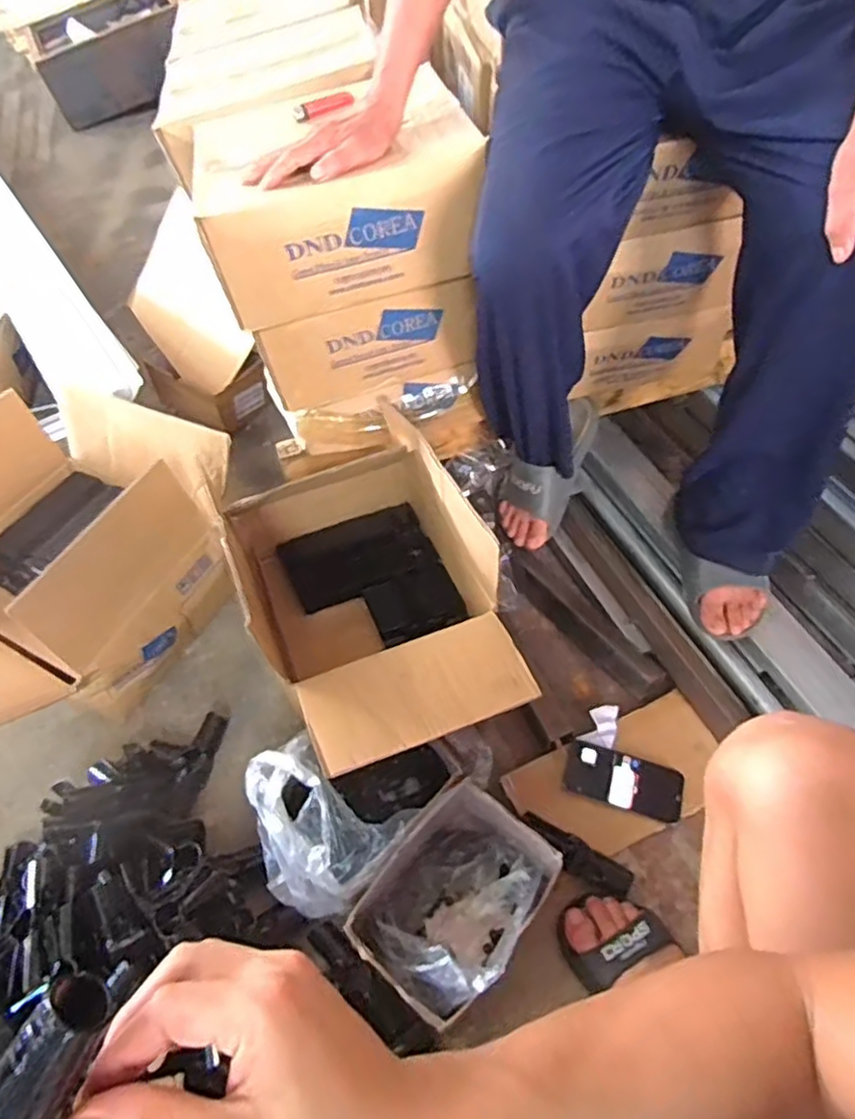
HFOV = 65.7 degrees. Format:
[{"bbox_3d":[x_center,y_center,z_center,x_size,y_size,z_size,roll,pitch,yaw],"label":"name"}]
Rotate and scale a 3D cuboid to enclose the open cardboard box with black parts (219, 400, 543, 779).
[{"bbox_3d":[-0.081,0.033,0.880,0.284,0.239,0.464,-19,55,-12],"label":"open cardboard box with black parts"}]

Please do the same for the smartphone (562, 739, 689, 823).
[{"bbox_3d":[0.254,0.283,0.852,0.148,0.013,0.070,16,57,8],"label":"smartphone"}]

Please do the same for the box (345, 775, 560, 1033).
[{"bbox_3d":[0.031,0.374,0.724,0.149,0.105,0.204,32,60,23],"label":"box"}]

